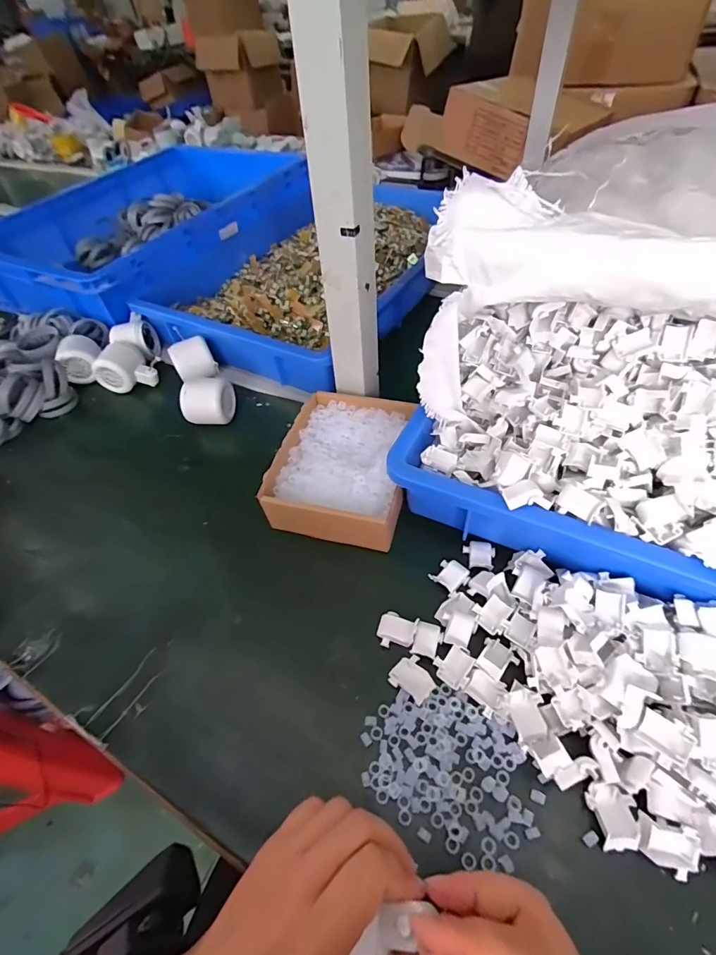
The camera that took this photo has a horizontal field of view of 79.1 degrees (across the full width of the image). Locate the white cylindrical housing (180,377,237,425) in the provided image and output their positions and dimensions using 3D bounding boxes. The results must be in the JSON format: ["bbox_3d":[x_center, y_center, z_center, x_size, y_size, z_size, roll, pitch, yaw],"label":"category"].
[{"bbox_3d":[-0.193,-0.096,0.561,0.049,0.052,0.054,5,51,10],"label":"white cylindrical housing"}]

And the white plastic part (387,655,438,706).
[{"bbox_3d":[0.044,0.161,0.347,0.033,0.004,0.027,32,60,28],"label":"white plastic part"}]

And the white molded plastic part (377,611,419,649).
[{"bbox_3d":[0.033,0.130,0.370,0.032,0.009,0.029,14,53,17],"label":"white molded plastic part"}]

